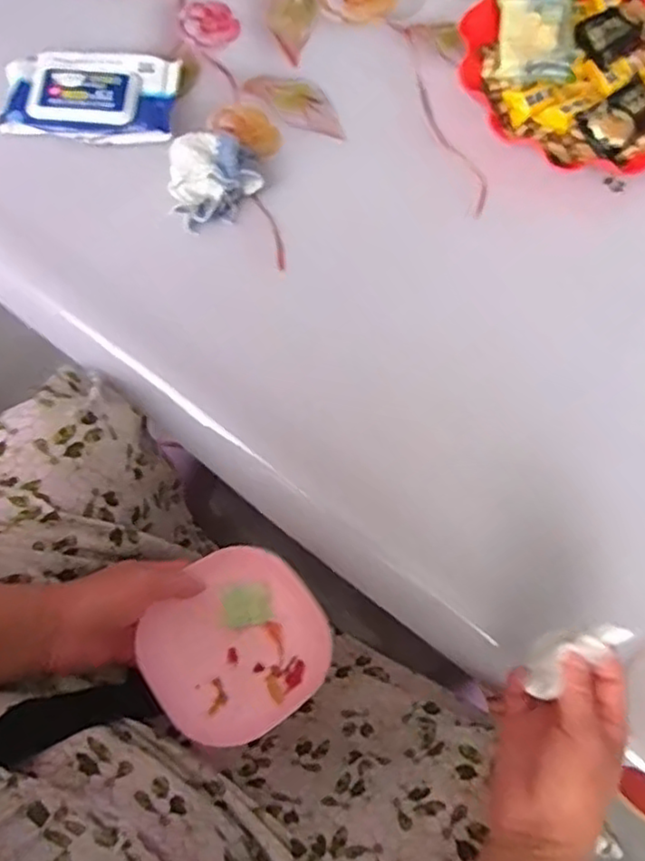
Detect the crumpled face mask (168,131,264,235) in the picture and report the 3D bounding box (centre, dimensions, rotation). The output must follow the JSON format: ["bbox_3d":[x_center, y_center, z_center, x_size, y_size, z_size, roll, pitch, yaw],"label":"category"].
[{"bbox_3d":[-0.095,-0.222,0.596,0.076,0.048,0.066,-14,76,-5],"label":"crumpled face mask"}]

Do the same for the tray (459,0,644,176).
[{"bbox_3d":[0.245,-0.341,0.633,0.233,0.045,0.221,0,75,-1],"label":"tray"}]

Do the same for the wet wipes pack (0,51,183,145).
[{"bbox_3d":[-0.214,-0.306,0.628,0.153,0.028,0.086,3,75,0],"label":"wet wipes pack"}]

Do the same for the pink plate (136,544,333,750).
[{"bbox_3d":[-0.064,0.154,0.497,0.128,0.023,0.128,3,65,-6],"label":"pink plate"}]

